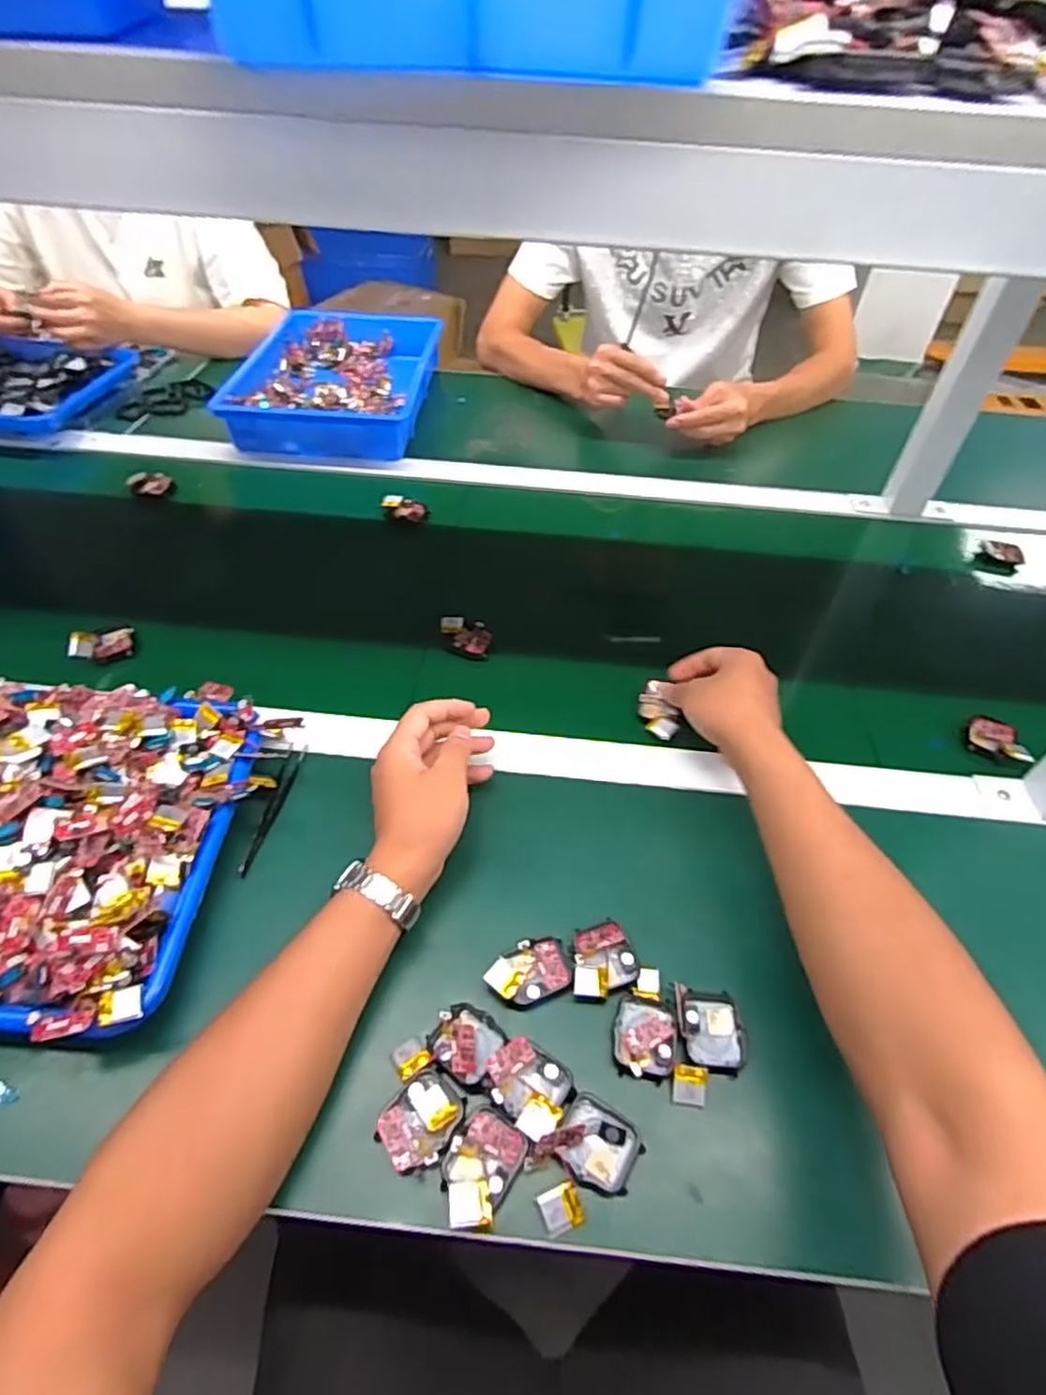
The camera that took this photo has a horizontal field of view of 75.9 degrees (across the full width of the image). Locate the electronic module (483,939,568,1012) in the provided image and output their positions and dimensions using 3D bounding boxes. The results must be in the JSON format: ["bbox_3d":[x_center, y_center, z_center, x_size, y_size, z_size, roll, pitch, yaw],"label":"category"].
[{"bbox_3d":[0.004,0.180,0.439,0.055,0.014,0.037,-12,51,-13],"label":"electronic module"}]

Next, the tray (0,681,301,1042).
[{"bbox_3d":[-0.372,0.086,0.457,0.342,0.055,0.258,2,49,-1],"label":"tray"}]

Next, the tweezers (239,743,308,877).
[{"bbox_3d":[-0.192,0.084,0.521,0.015,0.014,0.116,6,49,2],"label":"tweezers"}]

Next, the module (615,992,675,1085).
[{"bbox_3d":[0.076,0.213,0.421,0.037,0.013,0.046,7,49,3],"label":"module"}]

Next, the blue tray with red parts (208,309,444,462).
[{"bbox_3d":[-0.259,-0.464,0.968,0.240,0.058,0.356,5,49,1],"label":"blue tray with red parts"}]

